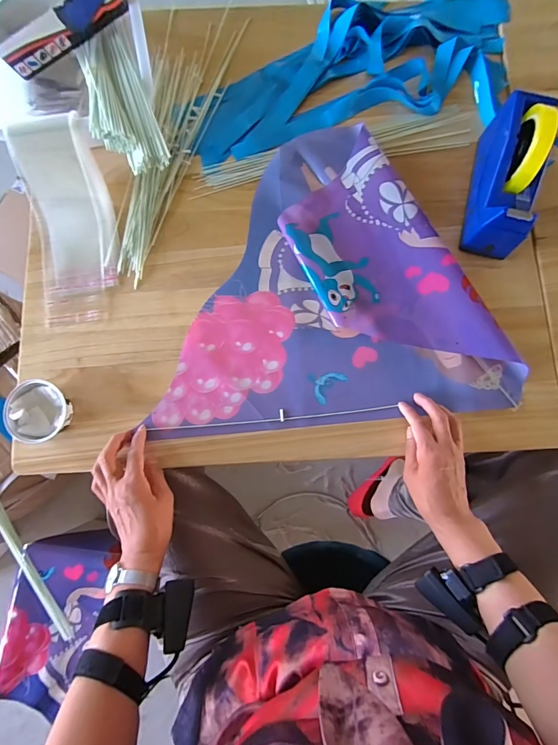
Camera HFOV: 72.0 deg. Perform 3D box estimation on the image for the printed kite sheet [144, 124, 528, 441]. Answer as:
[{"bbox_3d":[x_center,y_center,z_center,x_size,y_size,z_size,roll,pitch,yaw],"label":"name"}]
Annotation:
[{"bbox_3d":[0.073,-0.146,0.574,0.494,0.035,0.433,-5,80,-2],"label":"printed kite sheet"}]

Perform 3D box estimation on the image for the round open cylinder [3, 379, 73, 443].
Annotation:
[{"bbox_3d":[-0.323,0.054,0.522,0.074,0.038,0.079,-5,80,-2],"label":"round open cylinder"}]

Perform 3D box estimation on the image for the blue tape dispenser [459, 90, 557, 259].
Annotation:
[{"bbox_3d":[0.329,-0.281,0.539,0.066,0.125,0.200,13,80,1],"label":"blue tape dispenser"}]

